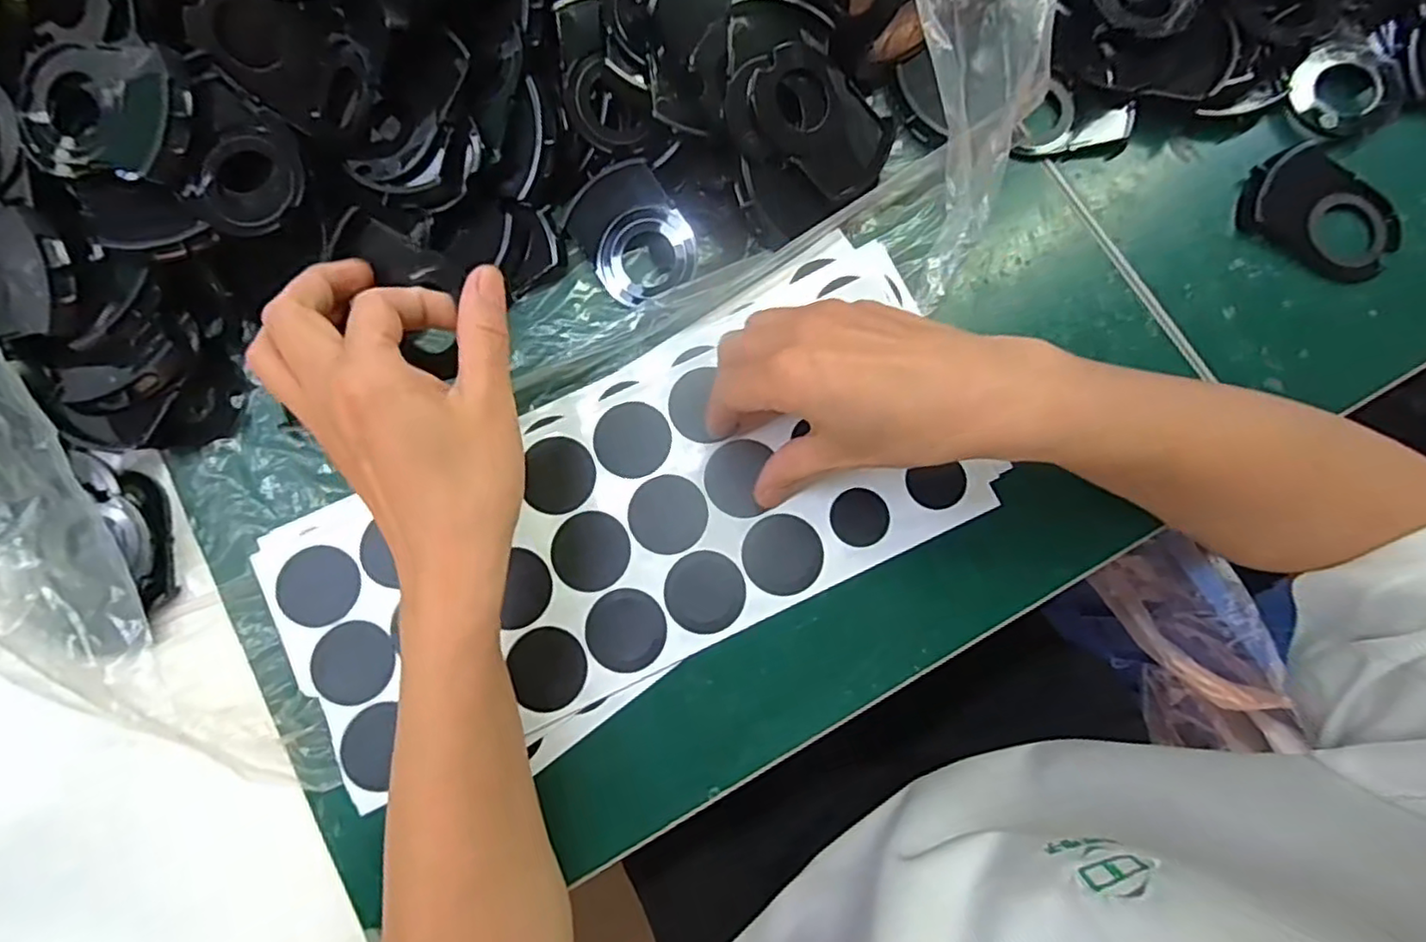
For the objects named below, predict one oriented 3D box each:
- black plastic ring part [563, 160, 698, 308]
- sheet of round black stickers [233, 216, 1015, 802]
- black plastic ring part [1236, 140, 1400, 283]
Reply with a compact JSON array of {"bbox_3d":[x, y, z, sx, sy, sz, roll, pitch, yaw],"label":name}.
[{"bbox_3d":[-0.043,-0.125,0.356,0.056,0.011,0.068,-37,95,7],"label":"black plastic ring part"},{"bbox_3d":[-0.039,0.025,0.333,0.350,0.011,0.157,-29,82,-4],"label":"sheet of round black stickers"},{"bbox_3d":[0.326,-0.139,0.348,0.080,0.013,0.056,36,83,7],"label":"black plastic ring part"}]

